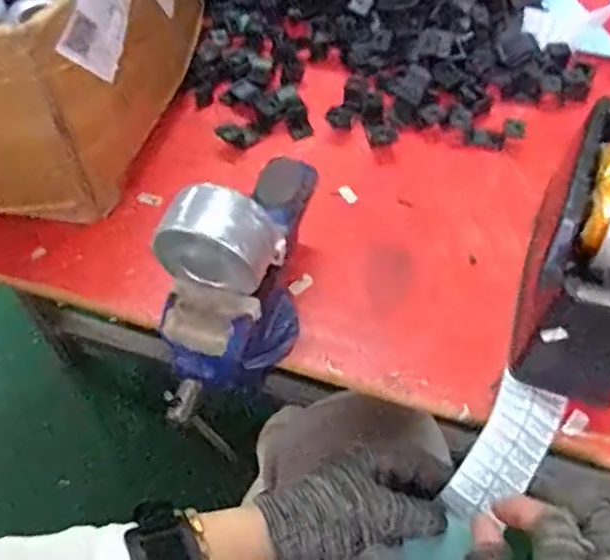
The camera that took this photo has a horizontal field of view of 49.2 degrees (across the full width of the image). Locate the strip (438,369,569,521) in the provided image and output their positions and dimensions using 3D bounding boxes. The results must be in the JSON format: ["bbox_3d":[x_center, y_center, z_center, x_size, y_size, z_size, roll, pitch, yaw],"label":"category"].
[{"bbox_3d":[0.128,0.105,0.423,0.047,0.020,0.104,36,64,22],"label":"strip"}]

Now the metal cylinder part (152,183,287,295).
[{"bbox_3d":[-0.050,-0.024,0.378,0.068,0.048,0.043,9,57,7],"label":"metal cylinder part"}]

